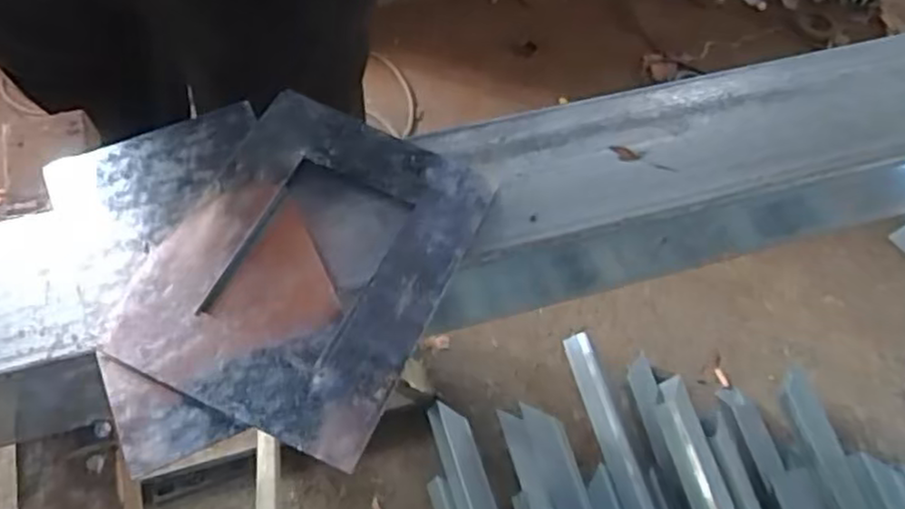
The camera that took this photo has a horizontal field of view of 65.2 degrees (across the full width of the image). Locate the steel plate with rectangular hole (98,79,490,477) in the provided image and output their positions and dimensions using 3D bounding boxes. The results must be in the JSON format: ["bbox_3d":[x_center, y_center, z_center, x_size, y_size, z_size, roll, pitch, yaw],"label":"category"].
[{"bbox_3d":[-0.064,0.000,0.314,0.122,0.007,0.151,23,64,9],"label":"steel plate with rectangular hole"}]

